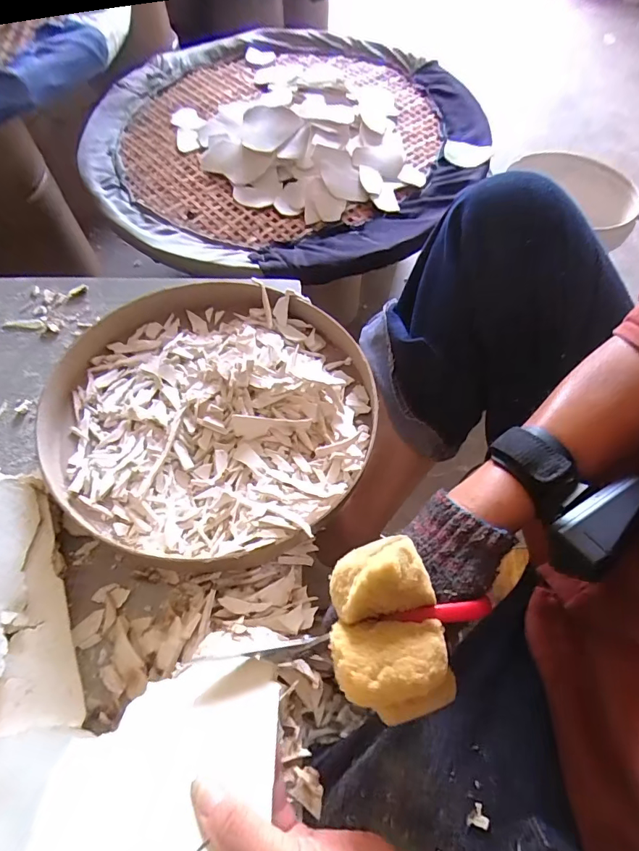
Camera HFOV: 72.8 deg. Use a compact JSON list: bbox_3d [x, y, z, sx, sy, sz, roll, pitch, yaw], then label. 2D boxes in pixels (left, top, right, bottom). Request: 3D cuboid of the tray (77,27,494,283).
[{"bbox_3d":[-0.123,-0.624,0.944,0.860,0.117,0.736,39,68,18],"label":"tray"}]

